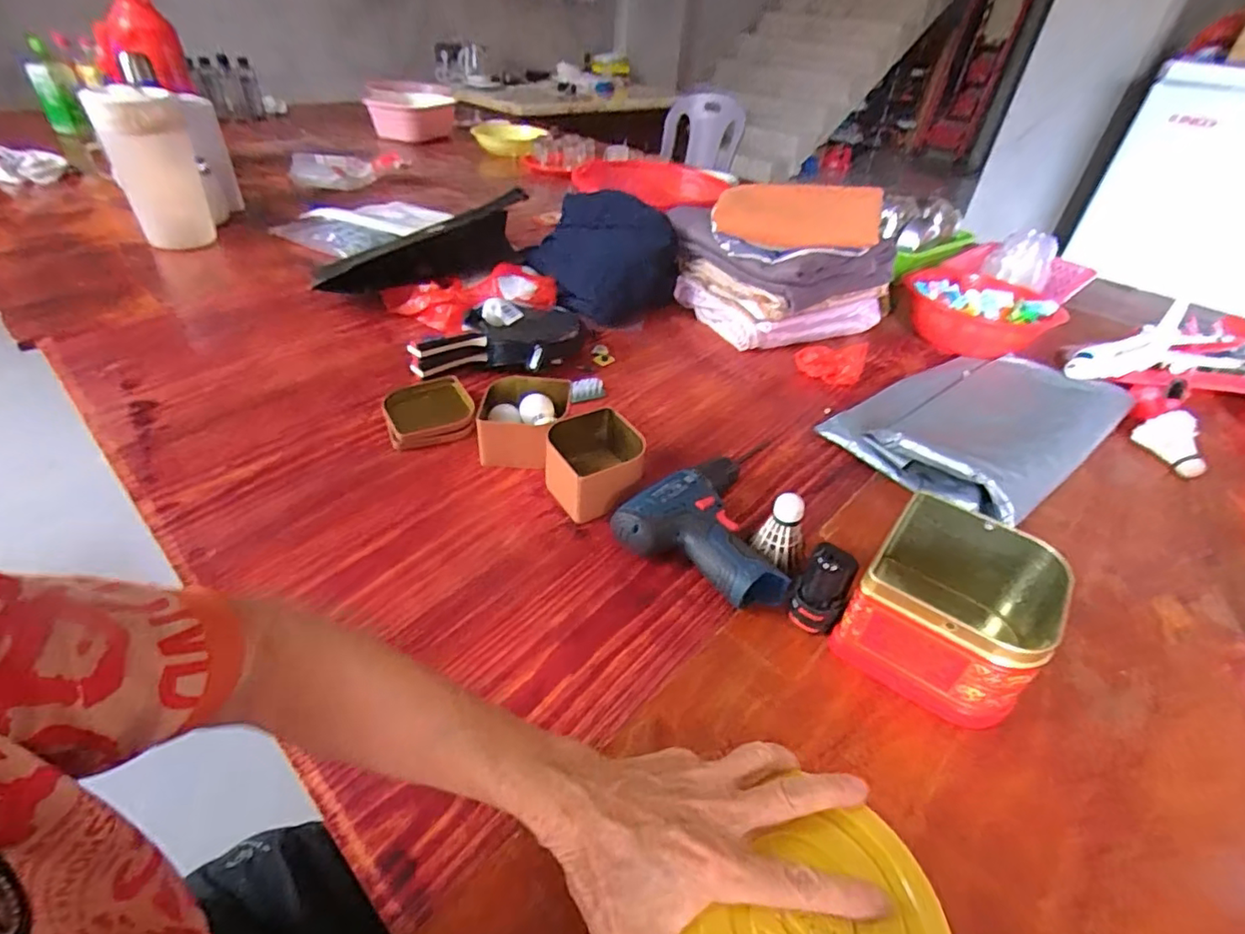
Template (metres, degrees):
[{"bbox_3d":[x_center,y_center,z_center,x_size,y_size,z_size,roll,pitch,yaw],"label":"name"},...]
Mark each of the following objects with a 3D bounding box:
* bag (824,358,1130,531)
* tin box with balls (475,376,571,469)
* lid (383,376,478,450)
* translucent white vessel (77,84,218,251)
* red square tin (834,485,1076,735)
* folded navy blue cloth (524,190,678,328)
[{"bbox_3d":[0.489,-0.077,0.785,0.419,0.057,0.246,-26,47,-32],"label":"bag"},{"bbox_3d":[-0.117,-0.054,0.679,0.102,0.058,0.110,4,39,0],"label":"tin box with balls"},{"bbox_3d":[-0.235,-0.068,0.710,0.100,0.026,0.107,-10,41,-17],"label":"lid"},{"bbox_3d":[-0.801,-0.497,1.000,0.126,0.254,0.122,-18,44,-25],"label":"translucent white vessel"},{"bbox_3d":[0.277,0.115,0.491,0.128,0.091,0.151,30,46,29],"label":"red square tin"},{"bbox_3d":[-0.032,-0.356,0.997,0.257,0.144,0.225,-1,39,-6],"label":"folded navy blue cloth"}]

